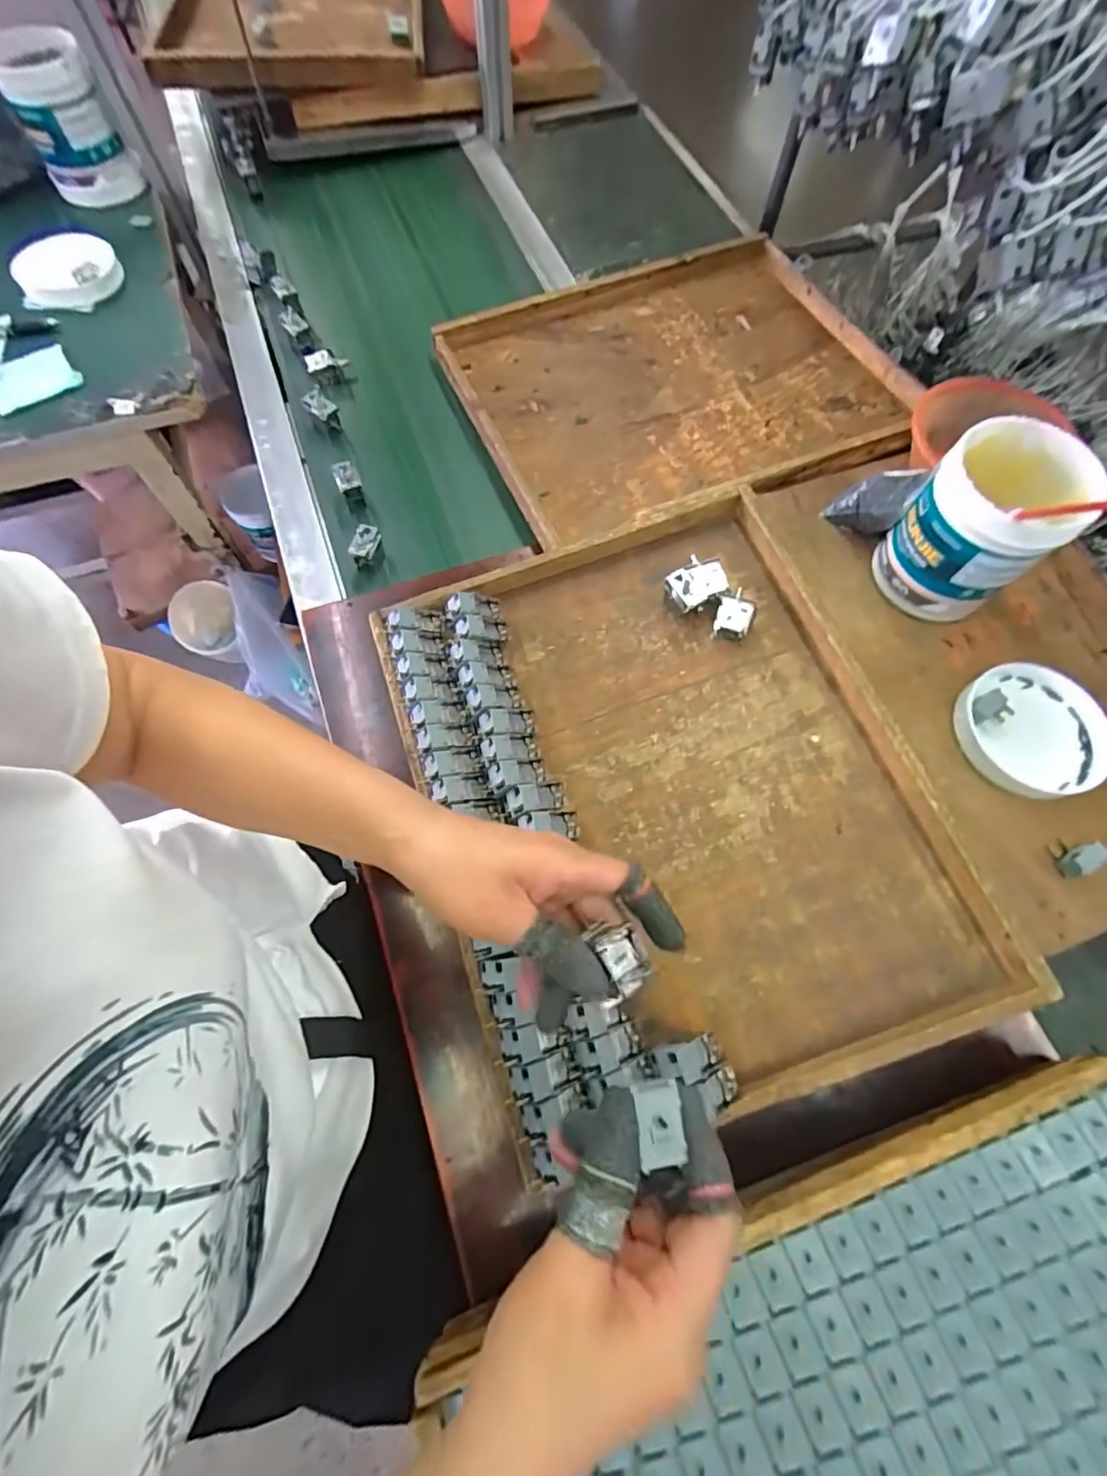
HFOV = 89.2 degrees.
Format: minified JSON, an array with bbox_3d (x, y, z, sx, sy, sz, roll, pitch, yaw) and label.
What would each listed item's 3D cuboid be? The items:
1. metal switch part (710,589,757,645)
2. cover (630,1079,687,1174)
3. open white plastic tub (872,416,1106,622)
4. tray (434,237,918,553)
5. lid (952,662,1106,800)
[{"bbox_3d":[0.172,-0.117,0.529,0.033,0.020,0.044,15,68,8],"label":"metal switch part"},{"bbox_3d":[0.047,0.170,0.247,0.019,0.008,0.032,-7,66,-1],"label":"cover"},{"bbox_3d":[0.381,-0.188,0.506,0.110,0.139,0.114,0,68,0],"label":"open white plastic tub"},{"bbox_3d":[0.150,-0.434,0.695,0.495,0.057,0.410,-22,68,-7],"label":"tray"},{"bbox_3d":[0.435,-0.008,0.506,0.122,0.025,0.120,0,68,0],"label":"lid"}]

